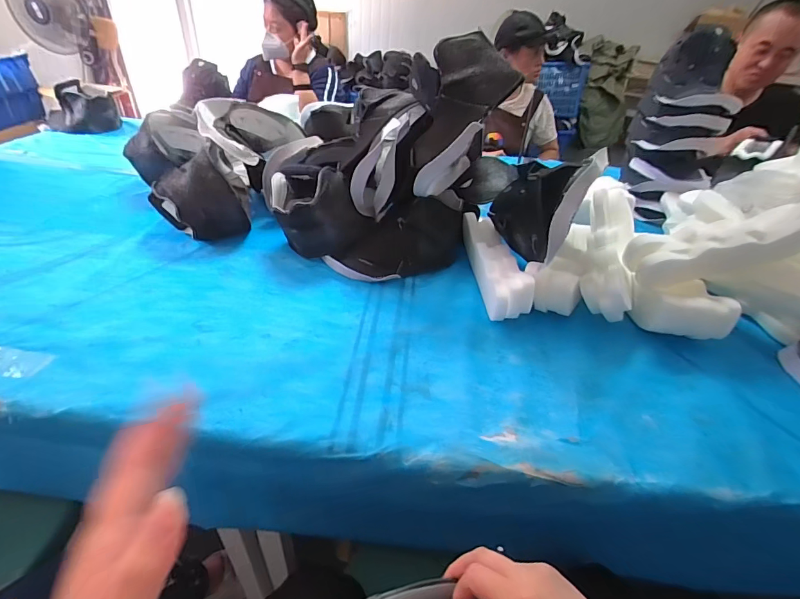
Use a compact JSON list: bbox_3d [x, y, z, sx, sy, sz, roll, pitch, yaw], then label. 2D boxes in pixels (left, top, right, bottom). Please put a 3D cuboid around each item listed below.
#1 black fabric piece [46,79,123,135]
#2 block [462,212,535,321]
[{"bbox_3d":[-1.047,-0.625,1.354,0.207,0.137,0.183,-20,43,-30],"label":"black fabric piece"},{"bbox_3d":[0.169,-0.059,0.753,0.064,0.088,0.268,-1,37,-8],"label":"block"}]

